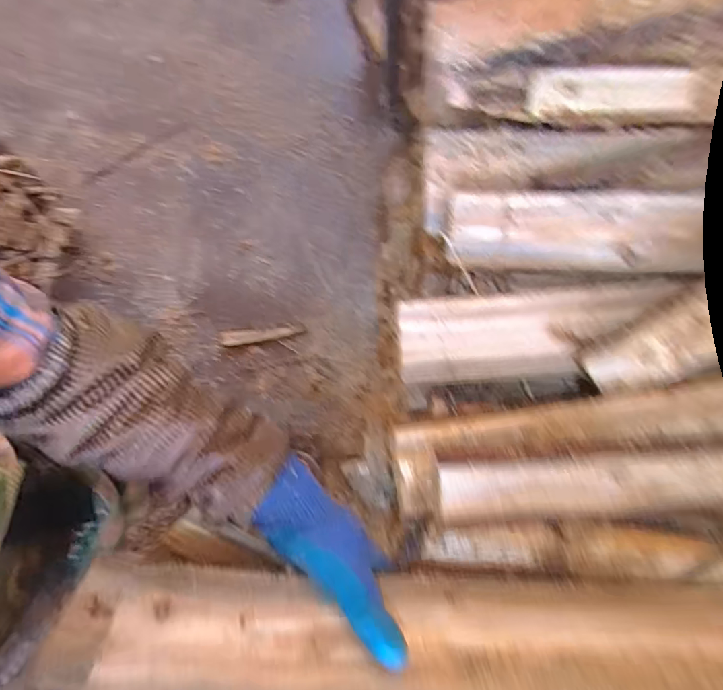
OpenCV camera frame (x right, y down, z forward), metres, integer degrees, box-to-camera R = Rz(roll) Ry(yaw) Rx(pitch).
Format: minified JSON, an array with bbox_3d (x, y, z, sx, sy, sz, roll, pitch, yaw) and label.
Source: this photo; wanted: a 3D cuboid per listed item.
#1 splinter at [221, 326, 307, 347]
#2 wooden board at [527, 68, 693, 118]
[{"bbox_3d":[-0.282,-0.030,1.254,0.239,0.014,0.045,-6,74,-3],"label":"splinter"},{"bbox_3d":[0.196,-0.198,0.345,0.125,0.022,0.032,3,74,0],"label":"wooden board"}]

